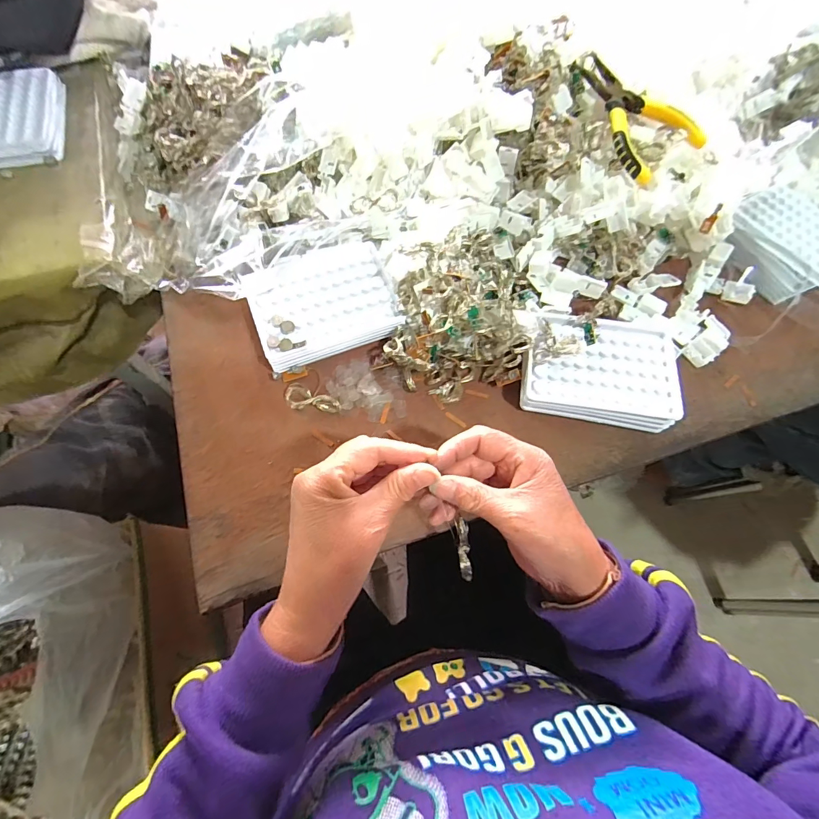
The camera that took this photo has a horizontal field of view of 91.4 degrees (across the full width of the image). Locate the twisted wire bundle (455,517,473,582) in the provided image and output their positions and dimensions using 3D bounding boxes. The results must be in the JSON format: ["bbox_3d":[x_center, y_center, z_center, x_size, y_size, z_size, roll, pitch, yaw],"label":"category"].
[{"bbox_3d":[0.039,0.100,0.283,0.008,0.004,0.041,-4,82,-5],"label":"twisted wire bundle"}]

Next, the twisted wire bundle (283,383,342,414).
[{"bbox_3d":[-0.086,-0.011,0.357,0.048,0.007,0.023,3,68,-2],"label":"twisted wire bundle"}]

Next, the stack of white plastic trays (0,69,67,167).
[{"bbox_3d":[-0.408,-0.299,0.411,0.089,0.015,0.132,-10,69,-7],"label":"stack of white plastic trays"}]

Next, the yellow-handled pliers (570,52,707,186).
[{"bbox_3d":[0.235,-0.321,0.432,0.089,0.019,0.153,-33,82,-8],"label":"yellow-handled pliers"}]

